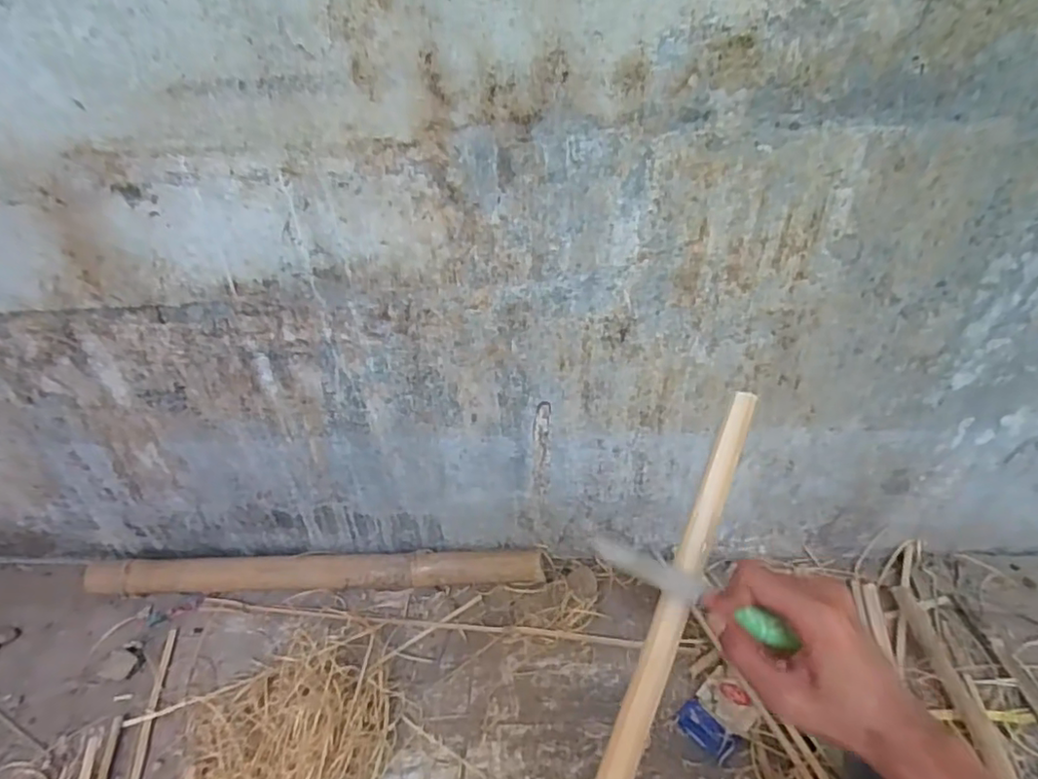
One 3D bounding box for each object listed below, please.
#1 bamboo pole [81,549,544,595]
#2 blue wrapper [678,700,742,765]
[{"bbox_3d":[-0.382,0.351,1.138,0.856,0.066,0.070,-1,38,2],"label":"bamboo pole"},{"bbox_3d":[0.286,0.521,0.911,0.045,0.014,0.088,-29,45,-30],"label":"blue wrapper"}]

